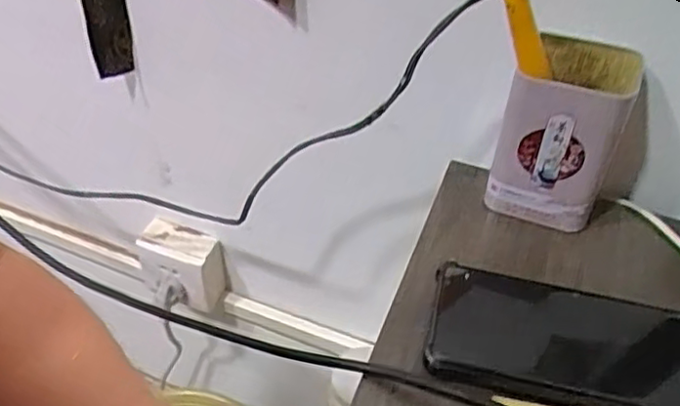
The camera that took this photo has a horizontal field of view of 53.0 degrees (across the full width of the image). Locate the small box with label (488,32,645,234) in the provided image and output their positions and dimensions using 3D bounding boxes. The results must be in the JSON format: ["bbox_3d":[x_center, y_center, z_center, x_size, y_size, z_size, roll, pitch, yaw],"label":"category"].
[{"bbox_3d":[0.148,-0.045,0.460,0.073,0.117,0.075,19,46,16],"label":"small box with label"}]

